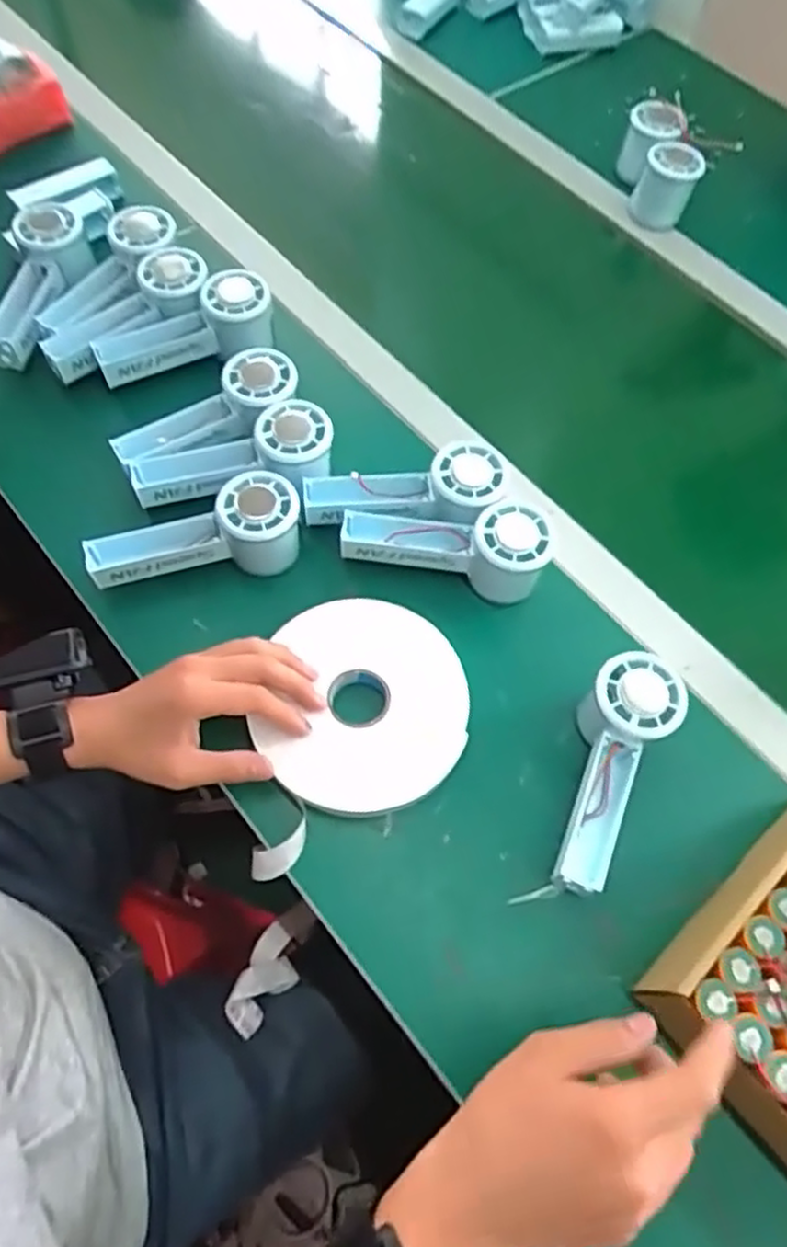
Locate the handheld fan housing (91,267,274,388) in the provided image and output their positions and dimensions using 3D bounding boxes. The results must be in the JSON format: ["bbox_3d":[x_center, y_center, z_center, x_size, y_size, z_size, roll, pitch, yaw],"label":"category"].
[{"bbox_3d":[-0.174,-0.246,0.606,0.147,0.049,0.050,-19,65,-12],"label":"handheld fan housing"}]

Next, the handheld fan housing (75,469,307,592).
[{"bbox_3d":[-0.142,-0.064,0.525,0.148,0.049,0.053,-10,63,-8],"label":"handheld fan housing"}]

